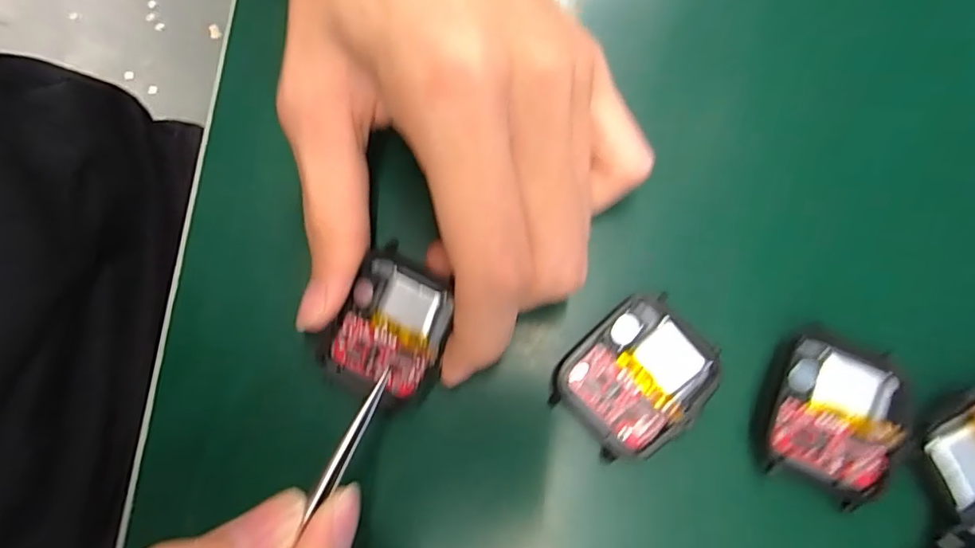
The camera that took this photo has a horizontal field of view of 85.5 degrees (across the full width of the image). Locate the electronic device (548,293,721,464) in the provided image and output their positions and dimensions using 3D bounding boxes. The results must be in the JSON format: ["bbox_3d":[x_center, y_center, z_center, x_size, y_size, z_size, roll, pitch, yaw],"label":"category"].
[{"bbox_3d":[0.045,0.032,0.160,0.044,0.006,0.038,-41,80,-9],"label":"electronic device"}]

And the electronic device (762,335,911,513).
[{"bbox_3d":[0.103,0.043,0.156,0.034,0.009,0.041,25,78,6],"label":"electronic device"}]

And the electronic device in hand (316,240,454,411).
[{"bbox_3d":[-0.029,0.018,0.164,0.035,0.012,0.043,29,79,7],"label":"electronic device in hand"}]

